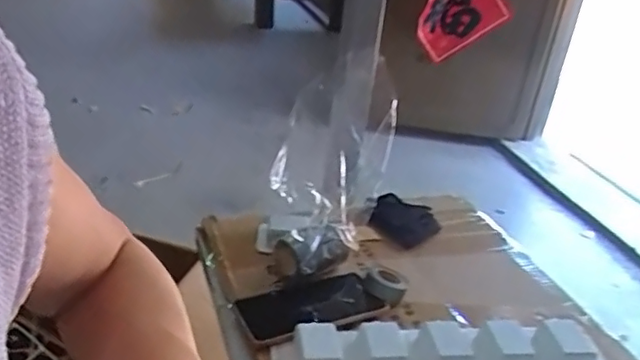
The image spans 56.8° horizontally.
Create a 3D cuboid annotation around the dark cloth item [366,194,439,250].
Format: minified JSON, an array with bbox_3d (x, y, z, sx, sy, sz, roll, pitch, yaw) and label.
[{"bbox_3d":[0.123,0.056,0.850,0.087,0.031,0.100,22,32,27],"label":"dark cloth item"}]

